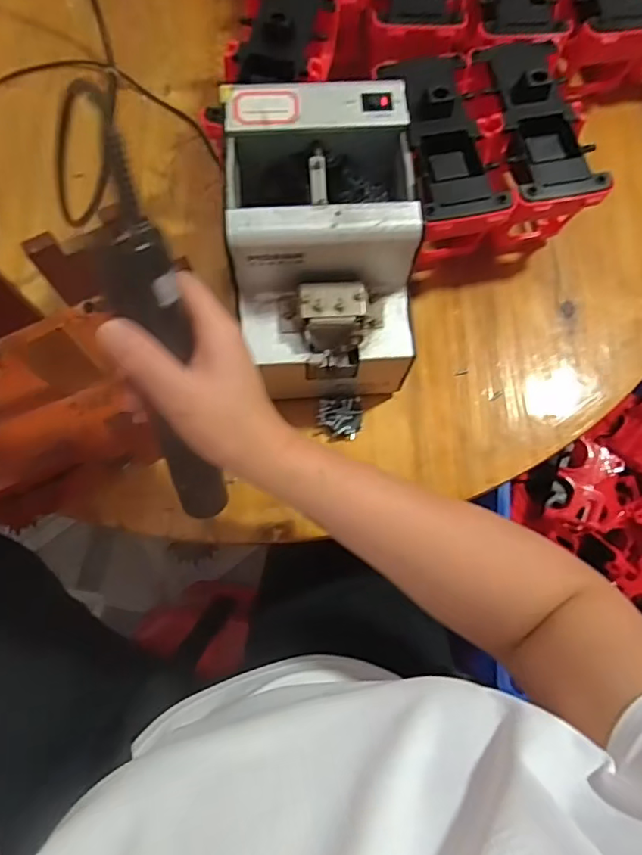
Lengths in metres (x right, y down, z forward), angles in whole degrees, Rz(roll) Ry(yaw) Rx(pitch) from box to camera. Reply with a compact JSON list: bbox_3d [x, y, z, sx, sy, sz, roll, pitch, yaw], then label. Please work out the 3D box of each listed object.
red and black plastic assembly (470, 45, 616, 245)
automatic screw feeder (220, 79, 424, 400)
[{"bbox_3d":[0.168,-0.234,0.472,0.081,0.103,0.159,-9,75,-3],"label":"red and black plastic assembly"},{"bbox_3d":[0.000,-0.124,0.413,0.118,0.149,0.170,-3,75,-1],"label":"automatic screw feeder"}]

